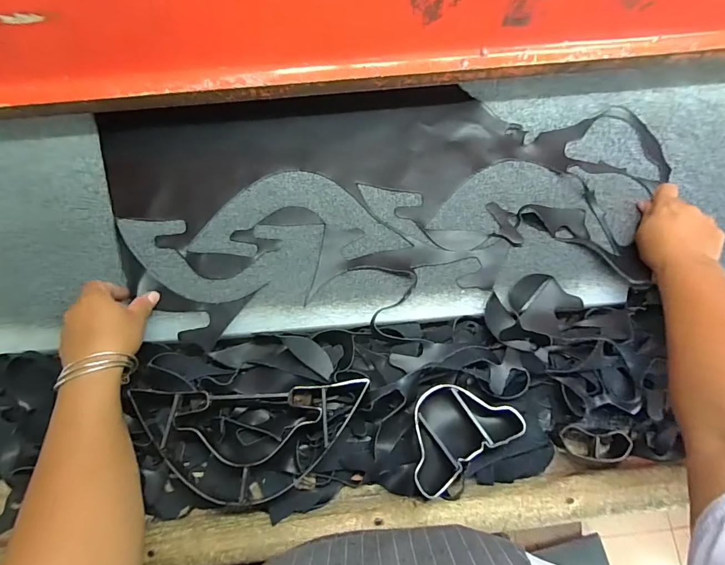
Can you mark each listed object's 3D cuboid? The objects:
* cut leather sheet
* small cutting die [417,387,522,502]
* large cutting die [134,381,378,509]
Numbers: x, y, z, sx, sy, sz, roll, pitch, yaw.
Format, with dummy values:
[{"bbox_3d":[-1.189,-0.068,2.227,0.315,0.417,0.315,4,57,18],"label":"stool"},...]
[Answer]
[{"bbox_3d":[0.034,-0.104,0.524,0.704,0.017,0.337,-1,75,-2],"label":"cut leather sheet"},{"bbox_3d":[0.100,0.157,0.441,0.133,0.028,0.090,-32,77,-8],"label":"small cutting die"},{"bbox_3d":[-0.126,0.177,0.439,0.268,0.029,0.124,-3,75,0],"label":"large cutting die"}]

